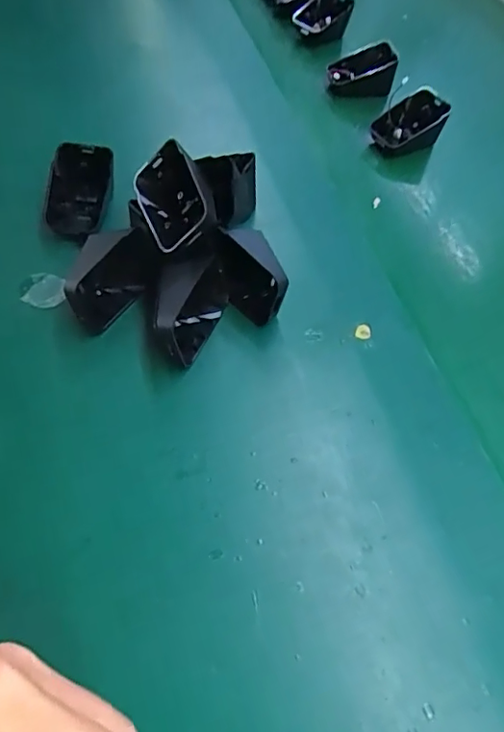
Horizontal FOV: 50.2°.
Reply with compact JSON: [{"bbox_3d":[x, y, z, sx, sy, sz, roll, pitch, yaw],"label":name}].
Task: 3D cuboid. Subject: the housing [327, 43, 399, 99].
[{"bbox_3d":[0.111,-0.298,0.546,0.064,0.036,0.044,-3,56,-8],"label":"housing"}]

